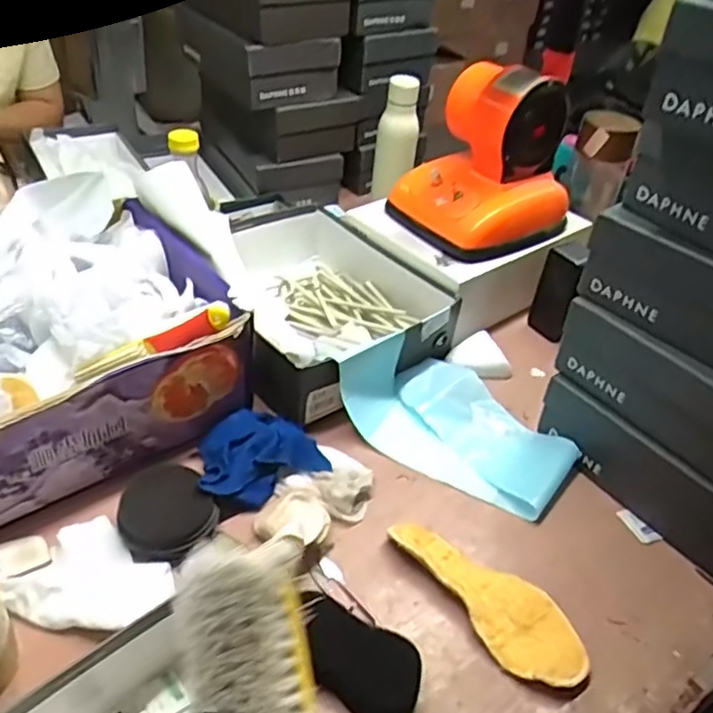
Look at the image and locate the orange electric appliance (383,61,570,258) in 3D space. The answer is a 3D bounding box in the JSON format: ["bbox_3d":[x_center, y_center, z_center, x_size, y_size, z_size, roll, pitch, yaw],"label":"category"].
[{"bbox_3d":[0.172,-0.268,0.906,0.183,0.196,0.186,-25,49,-33],"label":"orange electric appliance"}]

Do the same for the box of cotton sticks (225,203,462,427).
[{"bbox_3d":[-0.067,-0.086,0.893,0.266,0.098,0.345,-24,49,-32],"label":"box of cotton sticks"}]

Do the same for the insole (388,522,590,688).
[{"bbox_3d":[0.122,0.217,0.629,0.071,0.015,0.202,-23,48,-31],"label":"insole"}]

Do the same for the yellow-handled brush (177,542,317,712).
[{"bbox_3d":[-0.024,0.186,0.254,0.046,0.032,0.228,-10,75,-20],"label":"yellow-handled brush"}]

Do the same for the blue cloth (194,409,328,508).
[{"bbox_3d":[-0.109,0.097,0.723,0.132,0.045,0.105,-19,46,-28],"label":"blue cloth"}]

